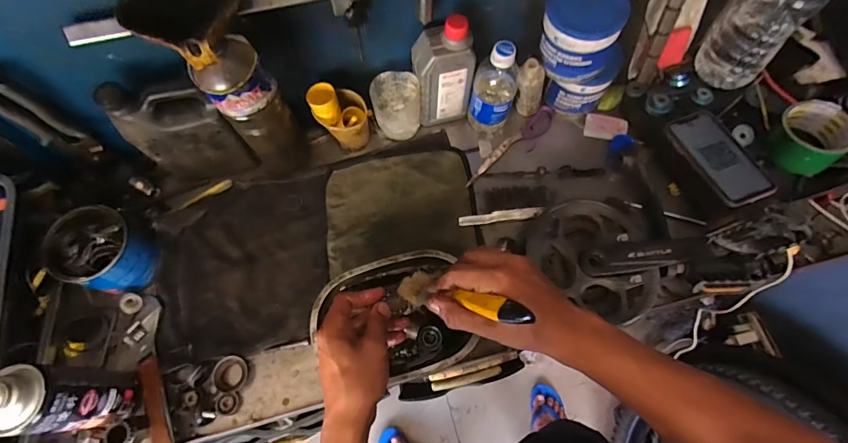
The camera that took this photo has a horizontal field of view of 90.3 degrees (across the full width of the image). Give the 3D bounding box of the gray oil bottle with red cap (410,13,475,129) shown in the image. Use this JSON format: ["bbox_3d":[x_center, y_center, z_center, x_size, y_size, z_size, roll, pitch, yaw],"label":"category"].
[{"bbox_3d":[0.028,-0.215,0.615,0.079,0.177,0.048,-11,68,-3],"label":"gray oil bottle with red cap"}]

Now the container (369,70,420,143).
[{"bbox_3d":[-0.041,-0.170,0.643,0.070,0.090,0.067,-1,68,1],"label":"container"}]

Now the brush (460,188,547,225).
[{"bbox_3d":[0.119,-0.025,0.627,0.133,0.017,0.048,-7,68,-1],"label":"brush"}]

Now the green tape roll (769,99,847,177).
[{"bbox_3d":[0.520,-0.112,0.573,0.085,0.049,0.090,-30,70,-10],"label":"green tape roll"}]

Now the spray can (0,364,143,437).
[{"bbox_3d":[-0.385,0.191,0.457,0.056,0.180,0.064,-3,68,0],"label":"spray can"}]

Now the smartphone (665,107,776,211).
[{"bbox_3d":[0.416,-0.093,0.592,0.083,0.015,0.151,-20,69,-6],"label":"smartphone"}]

